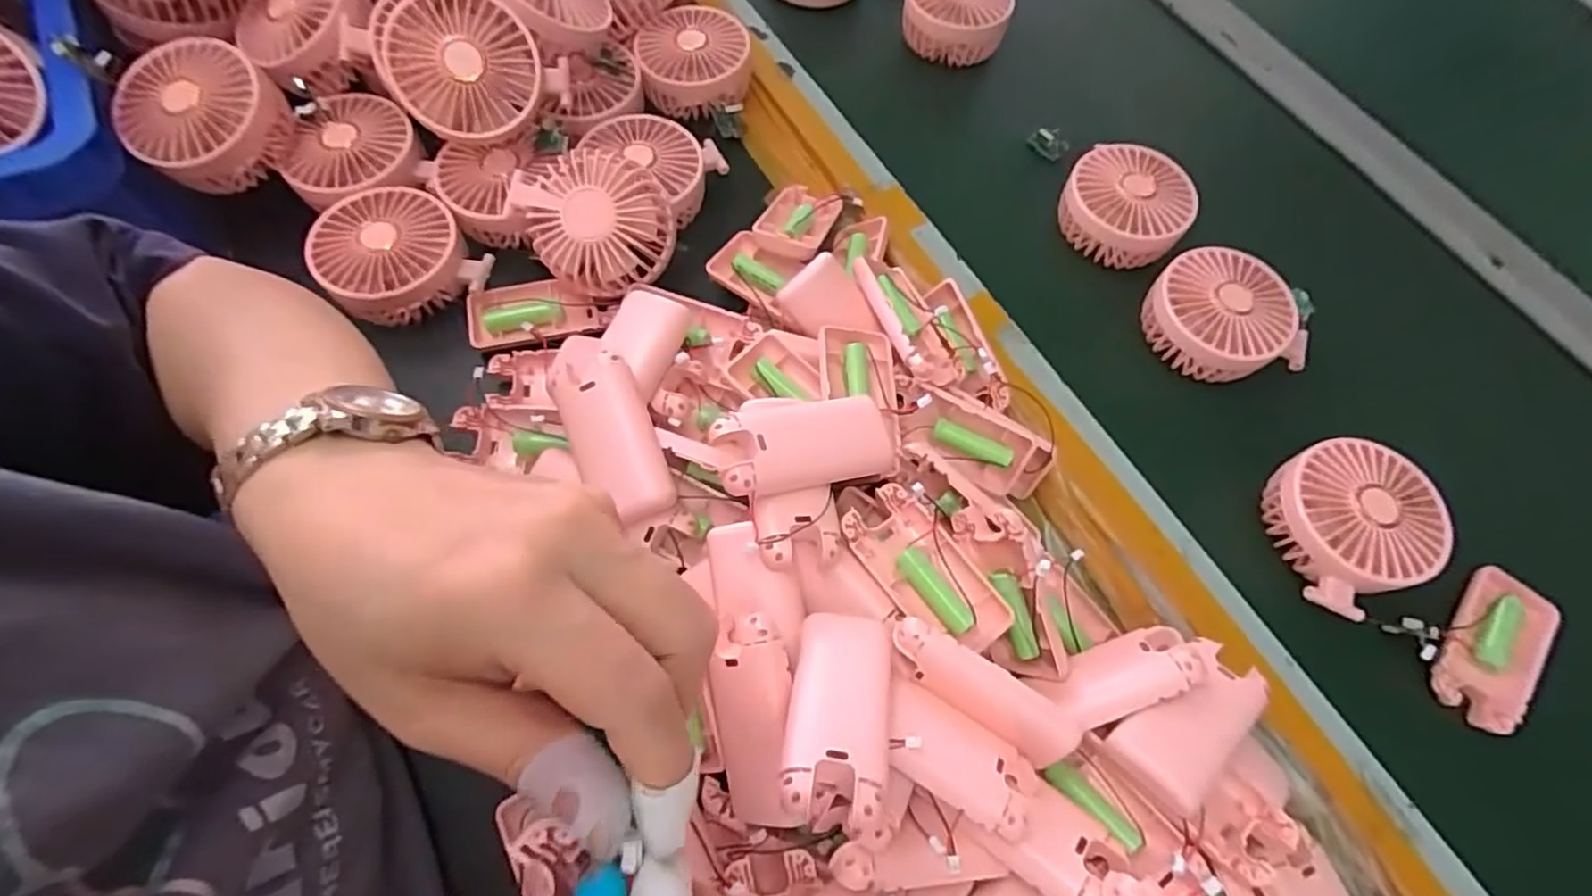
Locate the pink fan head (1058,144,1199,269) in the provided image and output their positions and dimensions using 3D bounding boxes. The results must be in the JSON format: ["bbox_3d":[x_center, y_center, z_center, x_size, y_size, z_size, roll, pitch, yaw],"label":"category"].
[{"bbox_3d":[0.241,-0.179,0.500,0.086,0.043,0.082,1,66,-2],"label":"pink fan head"}]

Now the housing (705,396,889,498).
[{"bbox_3d":[0.006,-0.005,0.351,0.091,0.019,0.046,-8,56,-22],"label":"housing"}]

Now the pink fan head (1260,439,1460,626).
[{"bbox_3d":[0.330,0.042,0.404,0.094,0.036,0.088,-25,70,-13],"label":"pink fan head"}]

